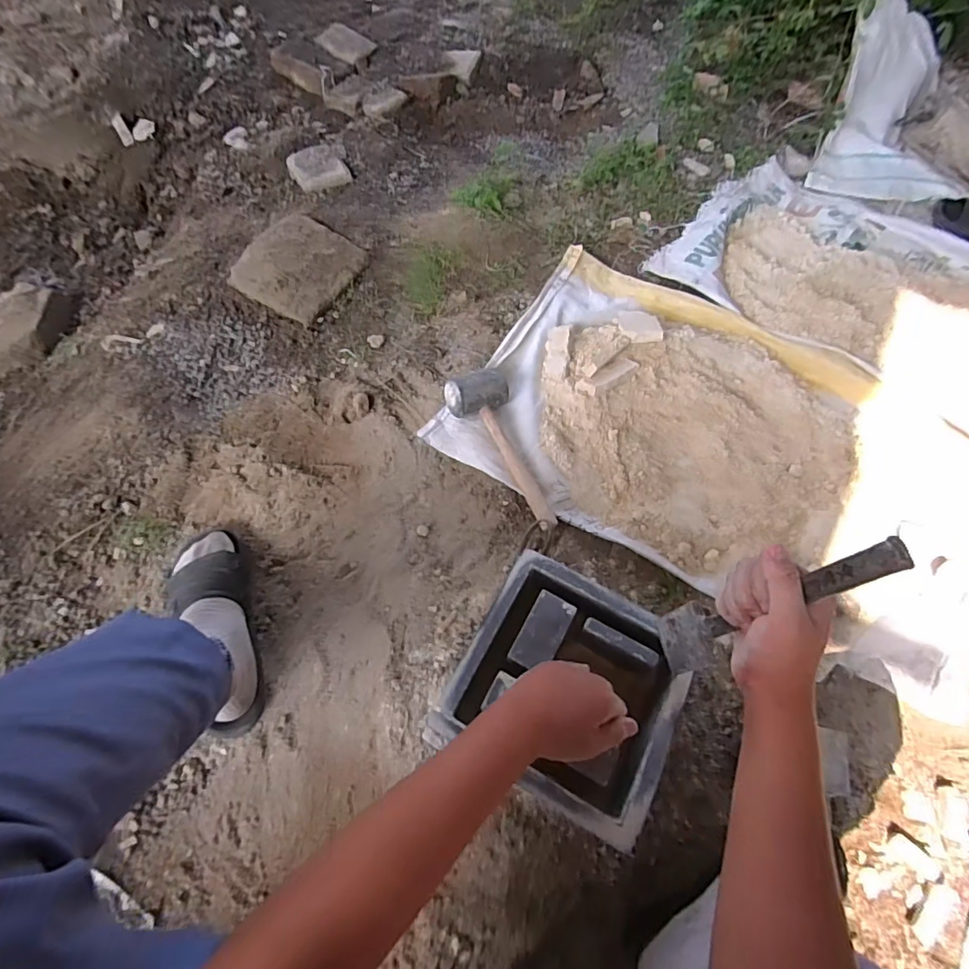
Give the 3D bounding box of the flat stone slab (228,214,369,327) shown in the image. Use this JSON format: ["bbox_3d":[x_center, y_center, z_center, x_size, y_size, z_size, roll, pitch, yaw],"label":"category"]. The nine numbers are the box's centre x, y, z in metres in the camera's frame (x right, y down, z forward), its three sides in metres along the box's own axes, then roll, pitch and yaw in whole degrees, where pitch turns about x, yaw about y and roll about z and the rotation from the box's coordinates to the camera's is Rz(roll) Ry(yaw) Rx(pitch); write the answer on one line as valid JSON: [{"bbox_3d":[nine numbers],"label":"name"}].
[{"bbox_3d":[-0.357,-0.418,0.971,0.203,0.054,0.206,29,69,12],"label":"flat stone slab"}]

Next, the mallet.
[{"bbox_3d":[0.021,-0.054,0.805,0.104,0.075,0.274,-16,67,-7],"label":"mallet"}]

